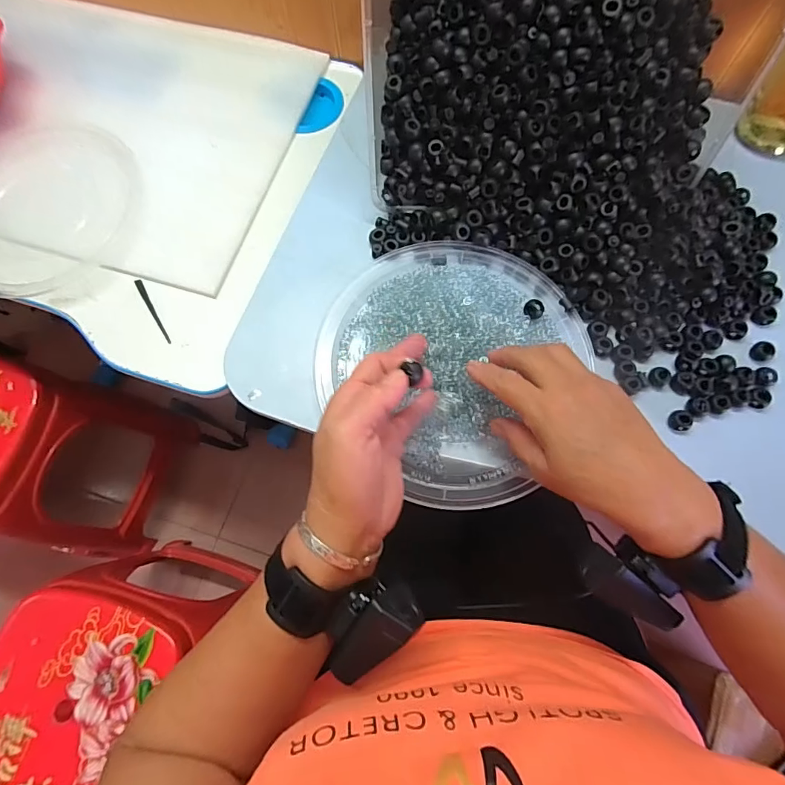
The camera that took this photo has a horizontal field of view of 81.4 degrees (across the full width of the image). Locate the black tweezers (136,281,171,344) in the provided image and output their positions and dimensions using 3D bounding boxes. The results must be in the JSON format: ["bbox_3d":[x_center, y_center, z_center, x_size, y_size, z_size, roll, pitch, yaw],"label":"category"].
[{"bbox_3d":[-0.263,-0.089,0.500,0.007,0.009,0.084,-29,74,-7],"label":"black tweezers"}]

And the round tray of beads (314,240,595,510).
[{"bbox_3d":[0.047,-0.036,0.396,0.217,0.029,0.230,-1,73,2],"label":"round tray of beads"}]

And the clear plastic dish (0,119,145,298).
[{"bbox_3d":[-0.401,-0.214,0.523,0.214,0.026,0.219,-1,73,2],"label":"clear plastic dish"}]

